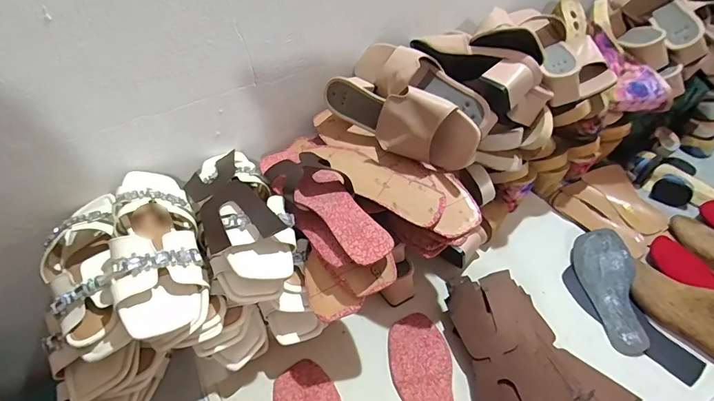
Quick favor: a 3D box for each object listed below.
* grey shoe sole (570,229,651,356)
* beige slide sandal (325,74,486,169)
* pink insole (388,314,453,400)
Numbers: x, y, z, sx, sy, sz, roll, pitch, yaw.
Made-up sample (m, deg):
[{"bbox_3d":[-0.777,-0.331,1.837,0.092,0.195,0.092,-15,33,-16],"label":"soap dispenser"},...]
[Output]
[{"bbox_3d":[0.388,0.128,0.637,0.073,0.034,0.200,2,45,4],"label":"grey shoe sole"},{"bbox_3d":[0.058,-0.112,0.600,0.075,0.101,0.236,-34,53,-28],"label":"beige slide sandal"},{"bbox_3d":[0.103,0.257,0.538,0.082,0.008,0.235,-12,46,-10],"label":"pink insole"}]

